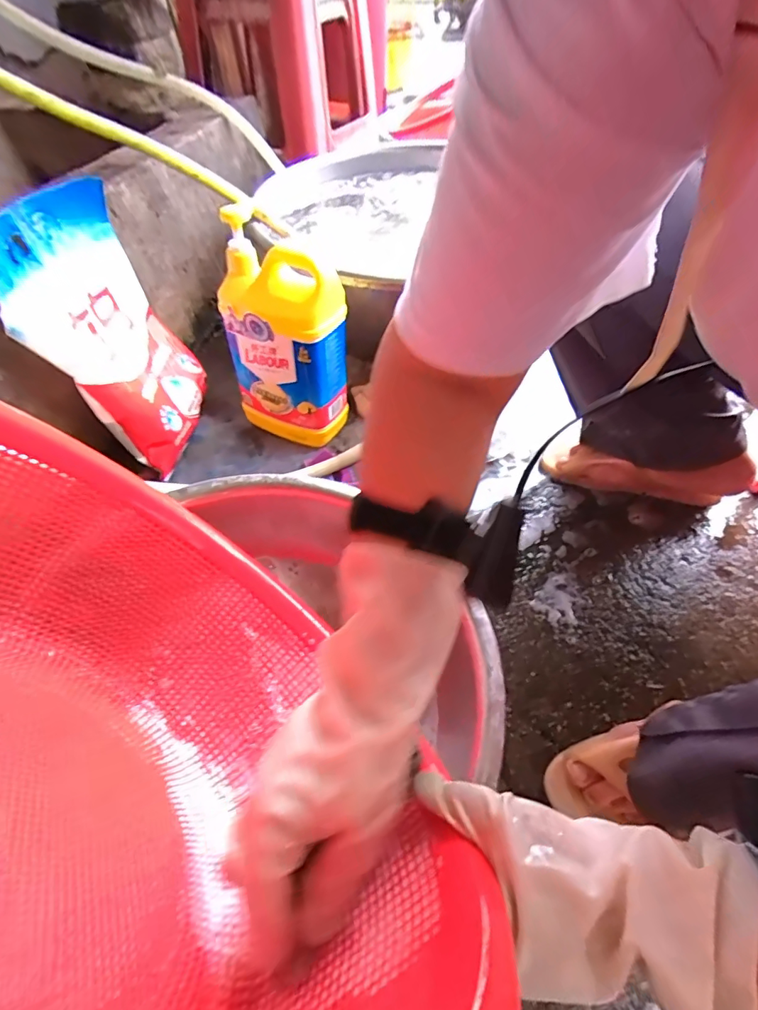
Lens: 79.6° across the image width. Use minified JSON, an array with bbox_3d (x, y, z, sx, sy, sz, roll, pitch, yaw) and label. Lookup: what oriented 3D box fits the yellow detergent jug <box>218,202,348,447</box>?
[{"bbox_3d":[-0.120,-0.217,0.599,0.144,0.270,0.099,21,55,16],"label":"yellow detergent jug"}]

